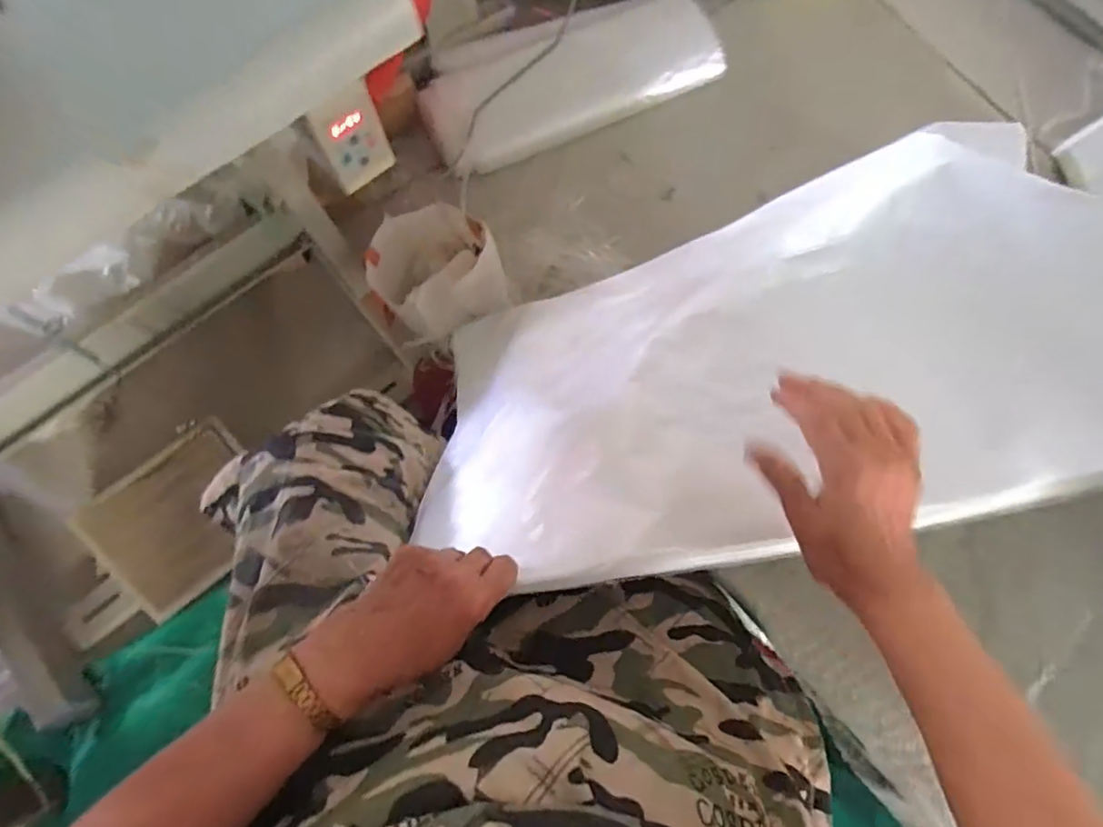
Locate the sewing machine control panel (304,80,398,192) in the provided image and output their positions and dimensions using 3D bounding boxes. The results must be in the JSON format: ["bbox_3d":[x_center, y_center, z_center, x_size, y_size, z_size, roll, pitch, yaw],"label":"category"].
[{"bbox_3d":[-0.167,-0.231,0.485,0.055,0.083,0.012,-40,77,-10],"label":"sewing machine control panel"}]

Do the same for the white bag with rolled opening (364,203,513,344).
[{"bbox_3d":[-0.176,-0.211,0.891,0.181,0.128,0.179,-35,76,-9],"label":"white bag with rolled opening"}]

